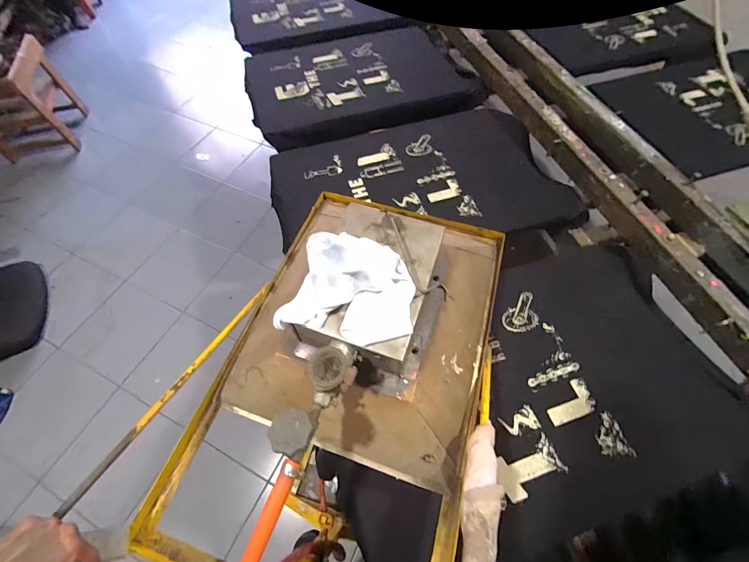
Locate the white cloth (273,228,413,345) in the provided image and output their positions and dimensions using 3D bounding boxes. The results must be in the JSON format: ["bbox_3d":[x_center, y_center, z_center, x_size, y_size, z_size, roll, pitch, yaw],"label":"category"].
[{"bbox_3d":[-0.025,0.001,0.380,0.147,0.061,0.124,15,62,9],"label":"white cloth"}]

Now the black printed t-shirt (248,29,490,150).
[{"bbox_3d":[-0.042,-0.596,0.959,0.633,0.032,0.440,-16,62,-8],"label":"black printed t-shirt"}]

